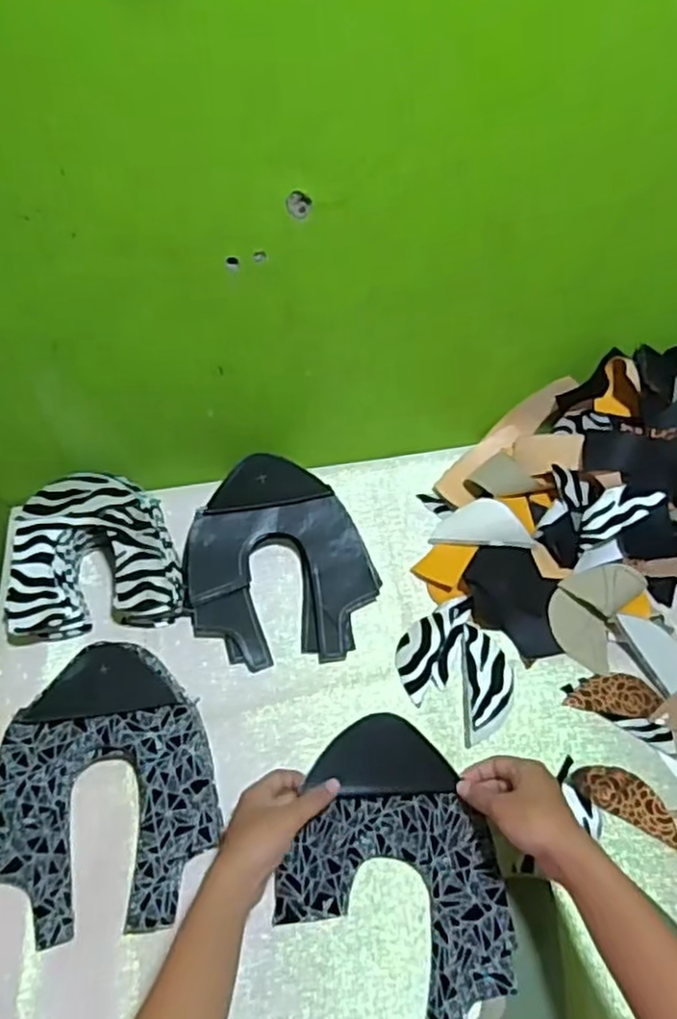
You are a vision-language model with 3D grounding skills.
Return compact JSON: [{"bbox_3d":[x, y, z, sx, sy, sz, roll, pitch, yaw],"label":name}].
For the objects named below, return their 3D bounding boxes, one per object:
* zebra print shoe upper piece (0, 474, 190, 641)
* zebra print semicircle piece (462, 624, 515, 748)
[{"bbox_3d":[-0.259,0.050,0.747,0.166,0.087,0.156,-14,56,-7],"label":"zebra print shoe upper piece"},{"bbox_3d":[0.147,0.171,0.690,0.049,0.004,0.116,2,56,4],"label":"zebra print semicircle piece"}]

